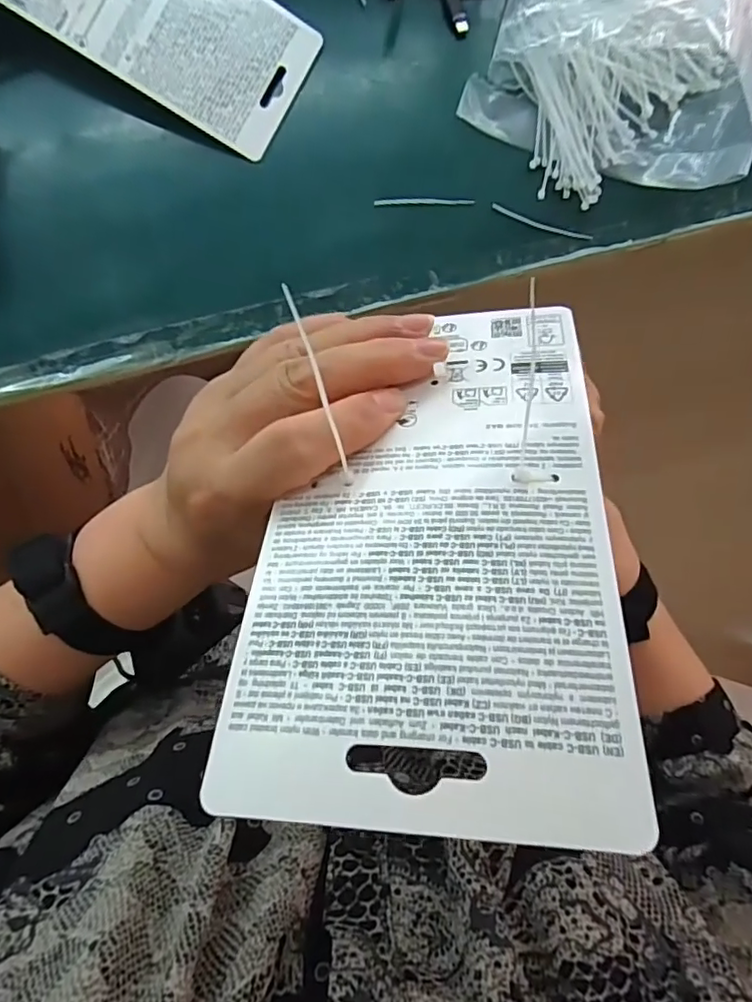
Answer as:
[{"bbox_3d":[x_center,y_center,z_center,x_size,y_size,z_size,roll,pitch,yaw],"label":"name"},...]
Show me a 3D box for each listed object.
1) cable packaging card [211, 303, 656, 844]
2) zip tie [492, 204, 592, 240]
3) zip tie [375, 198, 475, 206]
[{"bbox_3d":[0.017,0.001,0.171,0.097,0.004,0.173,0,55,10],"label":"cable packaging card"},{"bbox_3d":[0.112,-0.187,0.383,0.070,0.004,0.007,18,84,-2],"label":"zip tie"},{"bbox_3d":[0.033,-0.201,0.380,0.066,0.004,0.005,-2,86,-4],"label":"zip tie"}]

